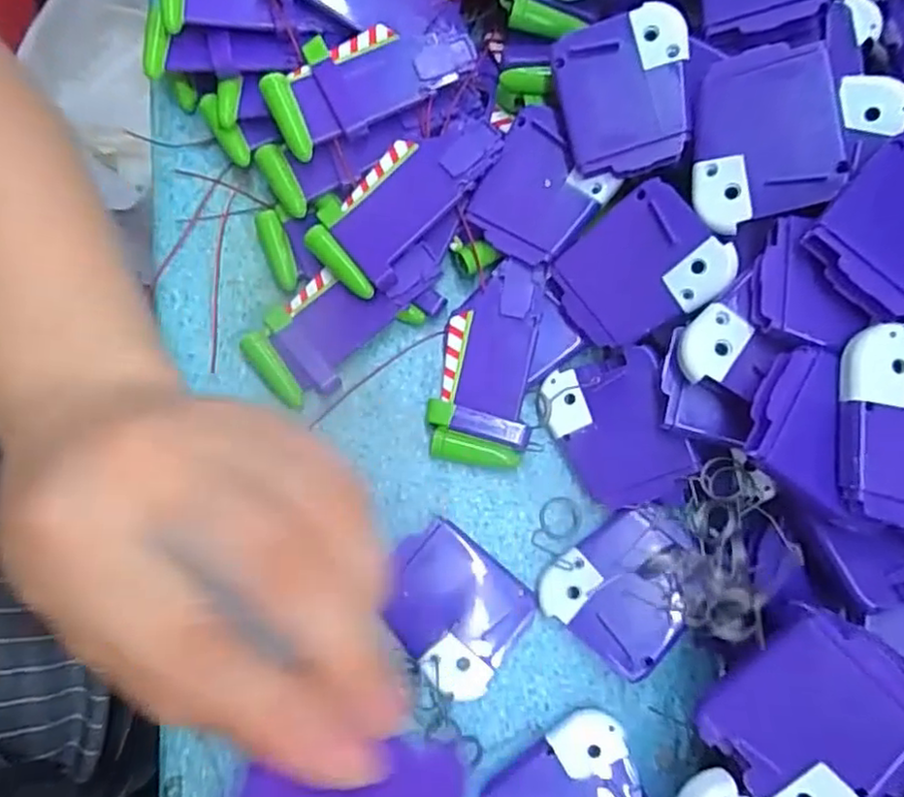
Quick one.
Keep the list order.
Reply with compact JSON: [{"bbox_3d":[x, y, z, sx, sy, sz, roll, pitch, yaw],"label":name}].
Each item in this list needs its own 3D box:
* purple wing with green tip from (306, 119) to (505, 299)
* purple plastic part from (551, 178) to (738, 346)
[{"bbox_3d":[-0.022,-0.088,0.280,0.043,0.009,0.088,41,90,11],"label":"purple wing with green tip"},{"bbox_3d":[0.074,-0.051,0.262,0.061,0.004,0.050,-36,85,27],"label":"purple plastic part"}]

